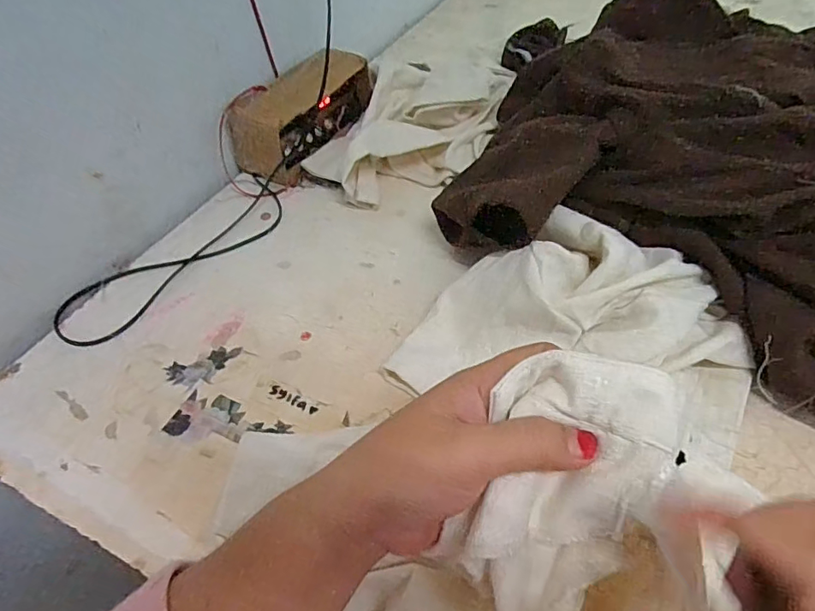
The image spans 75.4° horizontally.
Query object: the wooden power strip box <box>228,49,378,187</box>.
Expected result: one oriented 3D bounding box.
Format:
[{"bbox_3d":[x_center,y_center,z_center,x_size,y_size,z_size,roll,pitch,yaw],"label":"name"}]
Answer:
[{"bbox_3d":[-0.120,-0.230,0.629,0.075,0.089,0.189,27,56,24],"label":"wooden power strip box"}]

